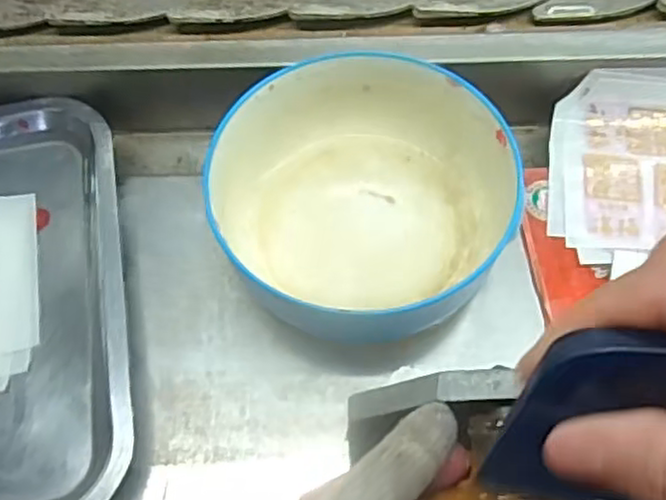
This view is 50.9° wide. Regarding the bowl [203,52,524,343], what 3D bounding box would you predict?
[{"bbox_3d":[0.016,-0.034,0.382,0.141,0.060,0.148,-3,68,7],"label":"bowl"}]

